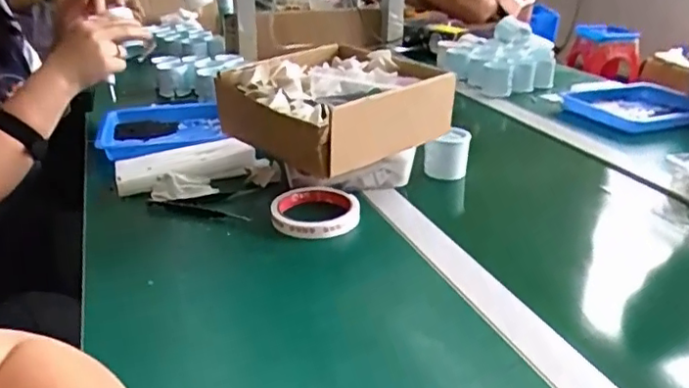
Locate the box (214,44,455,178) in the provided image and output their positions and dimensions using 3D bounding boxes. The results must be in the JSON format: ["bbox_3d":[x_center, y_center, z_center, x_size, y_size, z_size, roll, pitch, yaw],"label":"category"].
[{"bbox_3d":[-0.012,-0.103,0.676,0.199,0.079,0.206,-17,29,-35],"label":"box"}]

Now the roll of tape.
[{"bbox_3d":[-0.032,0.016,0.646,0.091,0.020,0.096,-1,24,-4],"label":"roll of tape"}]

